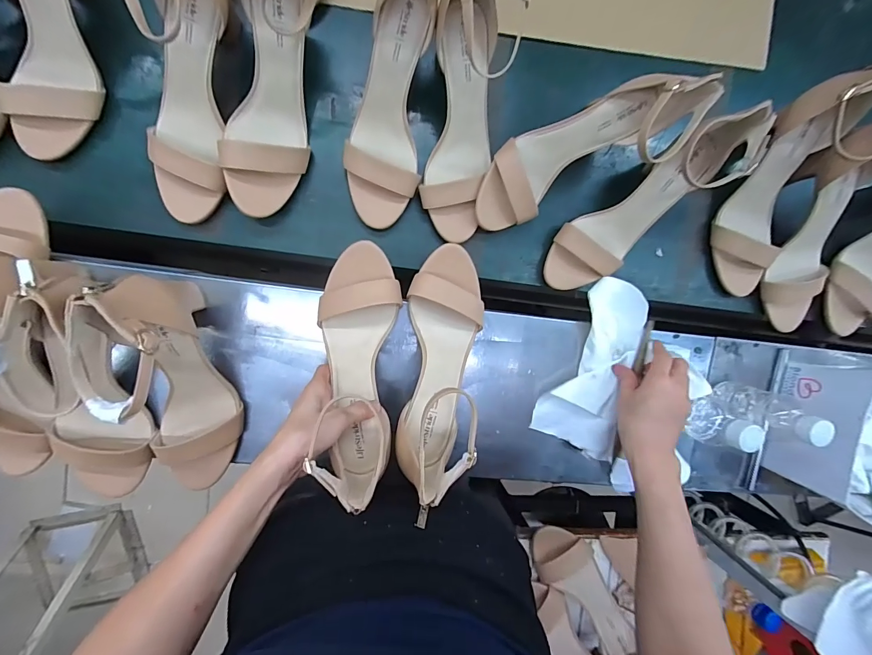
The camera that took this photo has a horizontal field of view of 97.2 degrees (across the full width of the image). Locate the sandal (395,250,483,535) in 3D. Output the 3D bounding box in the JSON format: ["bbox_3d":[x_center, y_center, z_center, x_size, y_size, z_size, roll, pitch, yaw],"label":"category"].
[{"bbox_3d":[0.010,0.059,0.475,0.104,0.091,0.292,8,76,-8],"label":"sandal"}]

